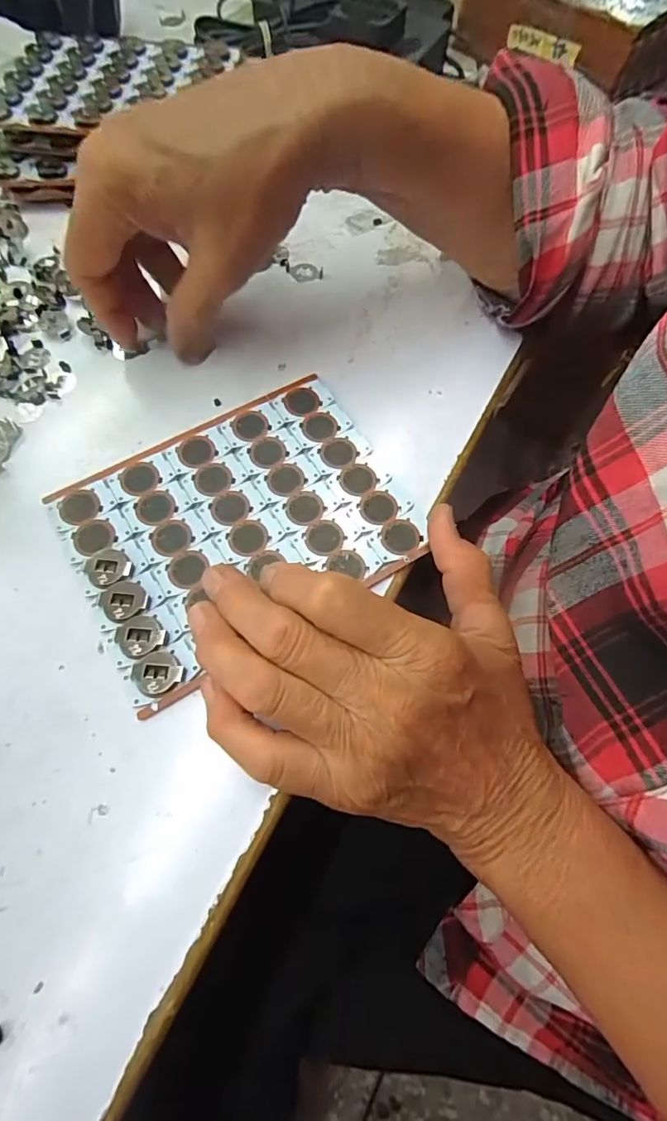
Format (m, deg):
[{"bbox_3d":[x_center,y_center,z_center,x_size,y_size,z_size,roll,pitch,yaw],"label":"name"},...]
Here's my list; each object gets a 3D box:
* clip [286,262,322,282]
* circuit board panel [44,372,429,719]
[{"bbox_3d":[-0.018,-0.179,0.299,0.022,0.004,0.015,-2,67,-2],"label":"clip"},{"bbox_3d":[-0.046,-0.018,0.226,0.140,0.004,0.116,-29,70,-13],"label":"circuit board panel"}]

